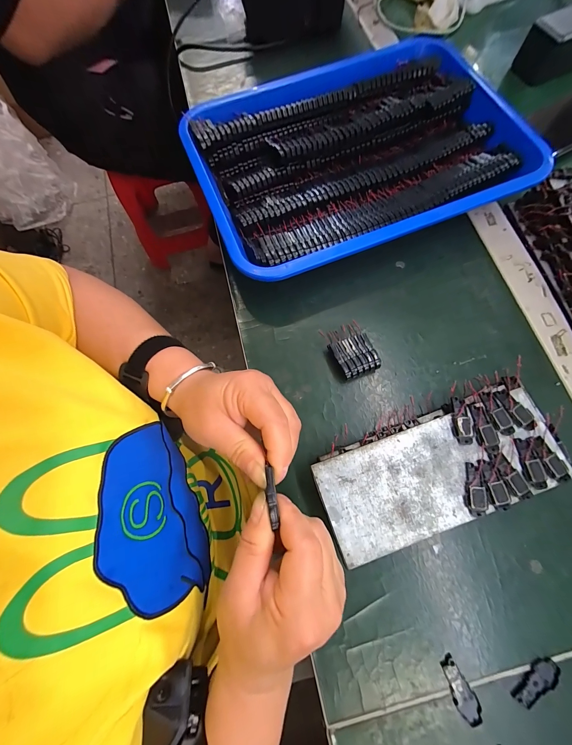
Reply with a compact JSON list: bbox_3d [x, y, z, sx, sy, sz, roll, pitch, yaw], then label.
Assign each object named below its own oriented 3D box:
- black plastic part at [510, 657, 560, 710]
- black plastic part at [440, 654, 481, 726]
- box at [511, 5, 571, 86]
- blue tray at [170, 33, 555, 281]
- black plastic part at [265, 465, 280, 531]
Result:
[{"bbox_3d":[0.186,0.229,0.212,0.040,0.004,0.017,-27,74,-6],"label":"black plastic part"},{"bbox_3d":[0.129,0.235,0.211,0.016,0.004,0.041,-31,75,-7],"label":"black plastic part"},{"bbox_3d":[0.387,-0.454,0.390,0.136,0.045,0.059,-28,74,-7],"label":"box"},{"bbox_3d":[0.080,-0.251,0.337,0.362,0.049,0.264,-22,74,-5],"label":"blue tray"},{"bbox_3d":[-0.009,0.079,0.180,0.006,0.004,0.035,-7,78,0],"label":"black plastic part"}]

